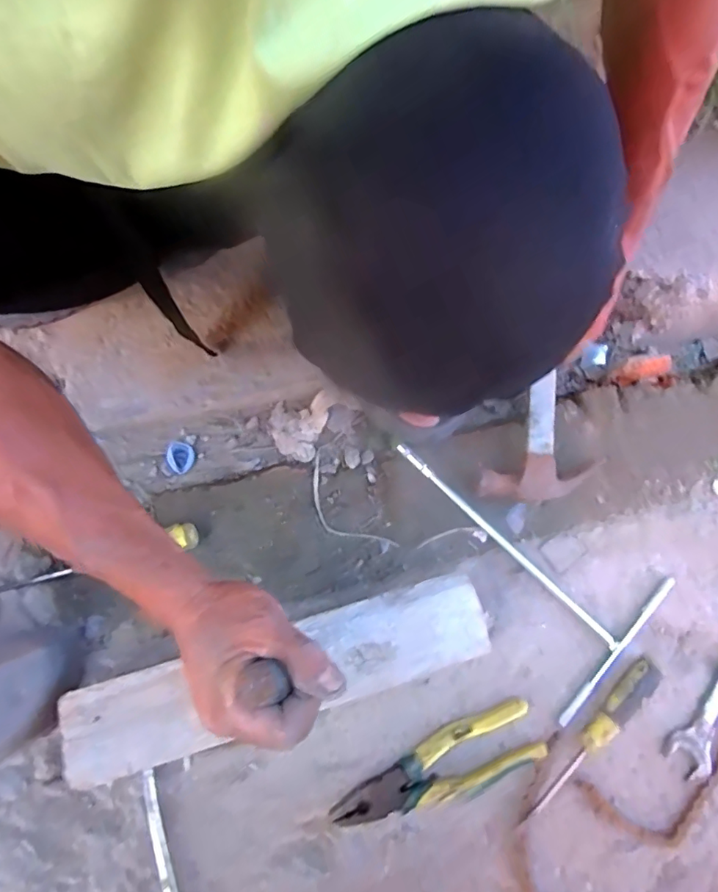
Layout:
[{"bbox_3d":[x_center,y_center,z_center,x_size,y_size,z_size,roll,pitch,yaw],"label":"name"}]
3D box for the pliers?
[{"bbox_3d":[0.071,0.289,0.438,0.187,0.020,0.058,-24,73,-9],"label":"pliers"}]

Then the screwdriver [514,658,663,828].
[{"bbox_3d":[0.207,0.266,0.440,0.020,0.028,0.177,40,75,12],"label":"screwdriver"}]

